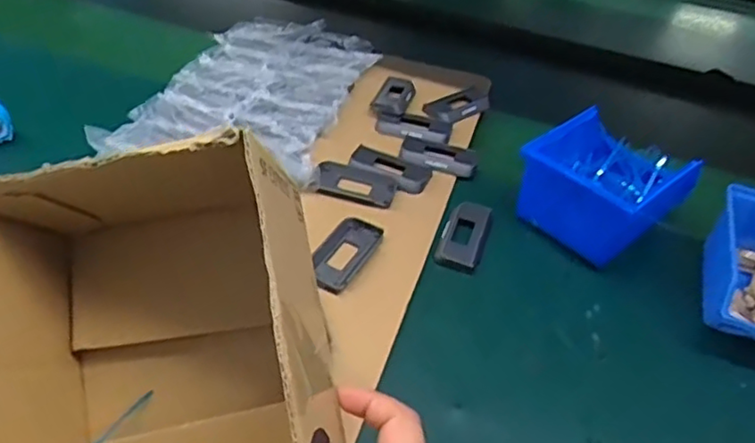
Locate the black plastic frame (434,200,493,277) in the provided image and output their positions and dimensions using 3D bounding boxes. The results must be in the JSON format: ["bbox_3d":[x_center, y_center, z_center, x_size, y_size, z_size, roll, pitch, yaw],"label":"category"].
[{"bbox_3d":[0.075,0.011,0.555,0.036,0.012,0.085,17,42,11],"label":"black plastic frame"}]

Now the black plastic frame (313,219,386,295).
[{"bbox_3d":[-0.028,0.025,0.526,0.038,0.010,0.085,22,44,17],"label":"black plastic frame"}]

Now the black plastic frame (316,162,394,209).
[{"bbox_3d":[-0.020,-0.035,0.592,0.073,0.009,0.046,15,42,9],"label":"black plastic frame"}]

